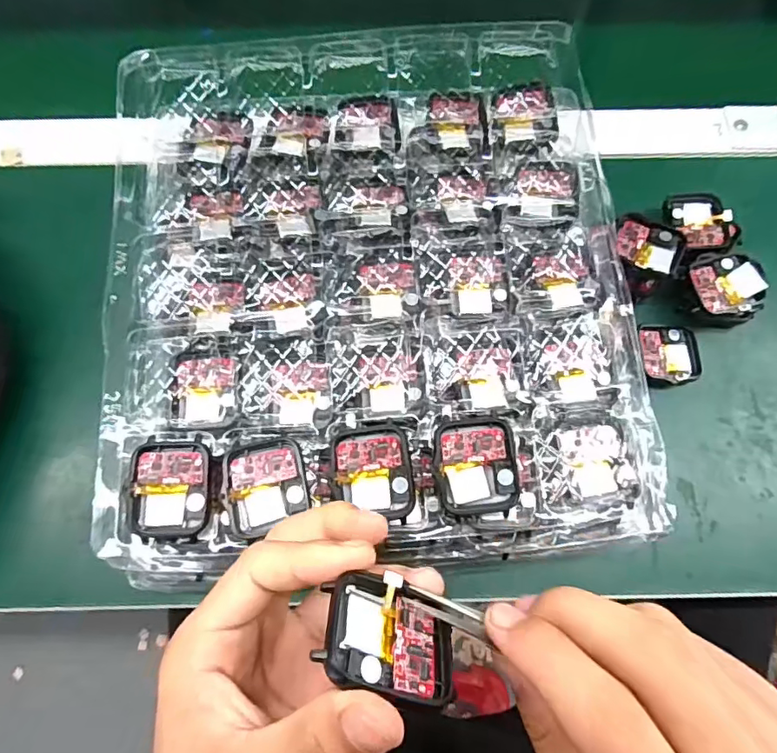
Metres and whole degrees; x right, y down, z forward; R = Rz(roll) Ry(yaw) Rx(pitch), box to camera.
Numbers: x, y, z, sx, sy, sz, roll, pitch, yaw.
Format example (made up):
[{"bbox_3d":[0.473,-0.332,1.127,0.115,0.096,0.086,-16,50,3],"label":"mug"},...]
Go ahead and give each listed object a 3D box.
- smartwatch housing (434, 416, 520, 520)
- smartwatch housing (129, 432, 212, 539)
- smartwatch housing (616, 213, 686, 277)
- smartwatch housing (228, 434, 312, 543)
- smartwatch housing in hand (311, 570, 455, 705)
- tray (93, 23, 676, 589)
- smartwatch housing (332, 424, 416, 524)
[{"bbox_3d":[0.041,0.042,0.243,0.036,0.010,0.043,-6,73,-2],"label":"smartwatch housing"},{"bbox_3d":[-0.102,0.052,0.244,0.037,0.009,0.045,1,72,0],"label":"smartwatch housing"},{"bbox_3d":[0.160,-0.080,0.316,0.040,0.006,0.040,18,70,10],"label":"smartwatch housing"},{"bbox_3d":[-0.057,0.050,0.241,0.035,0.005,0.043,-11,73,-4],"label":"smartwatch housing"},{"bbox_3d":[0.002,0.084,0.168,0.046,0.006,0.037,22,34,-20],"label":"smartwatch housing in hand"},{"bbox_3d":[-0.007,-0.056,0.277,0.275,0.032,0.291,-2,73,-1],"label":"tray"},{"bbox_3d":[-0.007,0.046,0.243,0.035,0.009,0.044,-7,73,-3],"label":"smartwatch housing"}]

